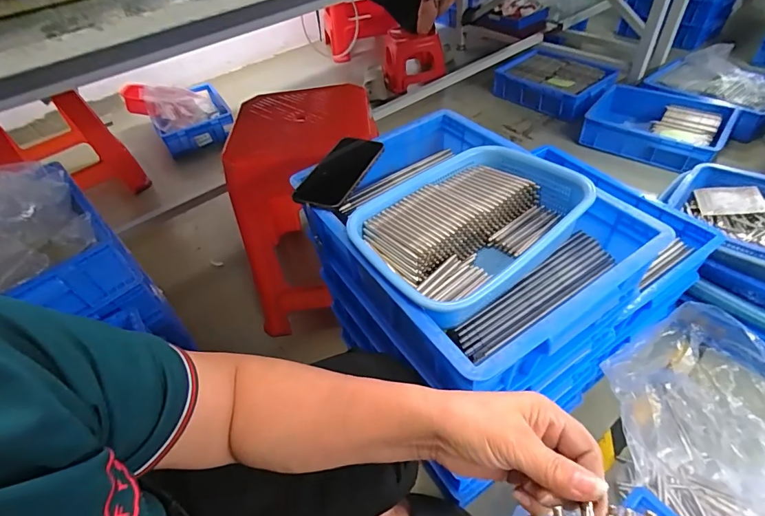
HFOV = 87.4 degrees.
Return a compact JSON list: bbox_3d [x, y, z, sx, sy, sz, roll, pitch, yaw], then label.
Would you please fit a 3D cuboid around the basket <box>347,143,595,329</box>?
[{"bbox_3d":[0.108,-0.043,0.520,0.286,0.072,0.205,-31,51,-20],"label":"basket"}]

